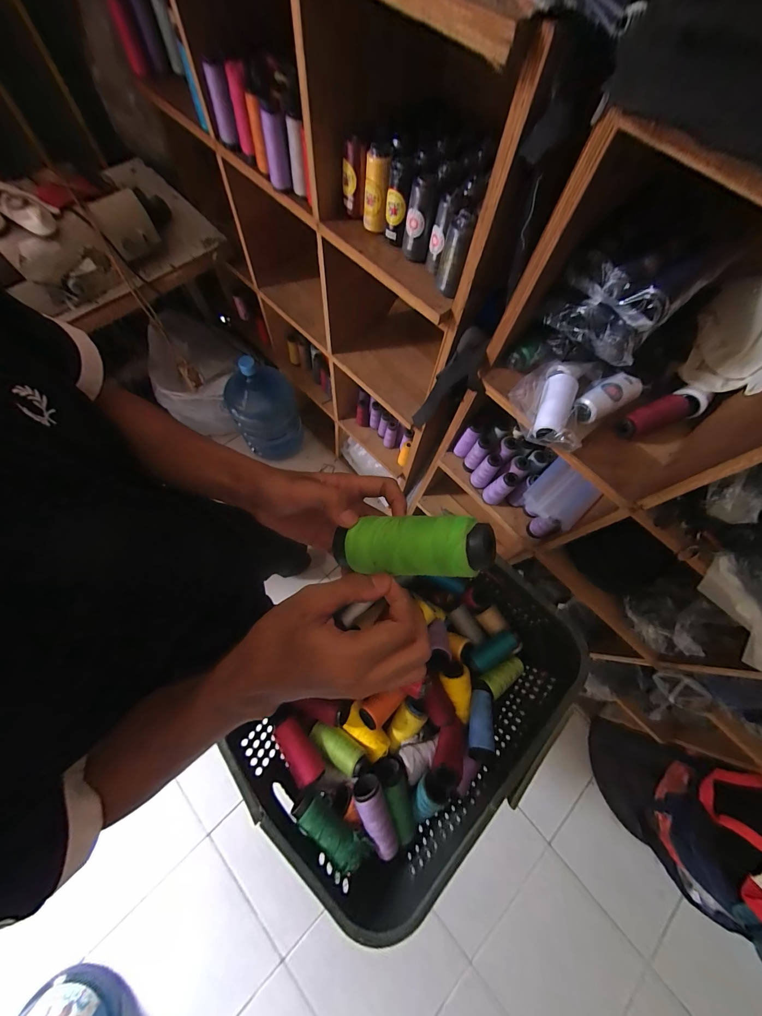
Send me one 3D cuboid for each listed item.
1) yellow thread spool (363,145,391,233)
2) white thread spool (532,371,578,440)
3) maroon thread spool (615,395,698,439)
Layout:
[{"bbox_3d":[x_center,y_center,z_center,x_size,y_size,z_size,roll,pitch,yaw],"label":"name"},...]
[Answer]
[{"bbox_3d":[-0.009,-0.544,0.561,0.034,0.105,0.038,-20,72,-11],"label":"yellow thread spool"},{"bbox_3d":[0.273,-0.164,0.514,0.052,0.039,0.117,26,70,6],"label":"white thread spool"},{"bbox_3d":[0.458,-0.155,0.532,0.127,0.036,0.039,-20,66,0],"label":"maroon thread spool"}]

